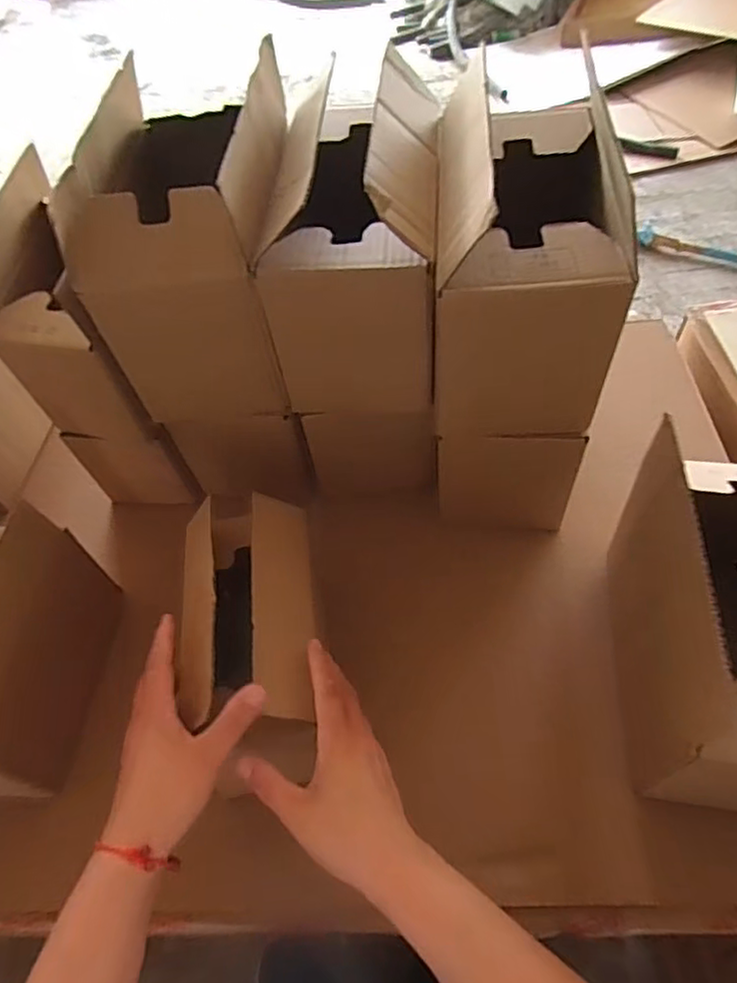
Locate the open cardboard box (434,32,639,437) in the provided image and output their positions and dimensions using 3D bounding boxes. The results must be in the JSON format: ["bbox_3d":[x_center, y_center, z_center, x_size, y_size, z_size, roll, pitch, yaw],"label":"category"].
[{"bbox_3d":[0.116,-0.179,0.491,0.136,0.209,0.181,0,56,3],"label":"open cardboard box"}]

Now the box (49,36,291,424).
[{"bbox_3d":[-0.141,-0.216,0.534,0.133,0.222,0.214,1,56,4],"label":"box"}]

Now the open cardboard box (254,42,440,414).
[{"bbox_3d":[-0.008,-0.213,0.522,0.129,0.195,0.208,2,56,4],"label":"open cardboard box"}]

